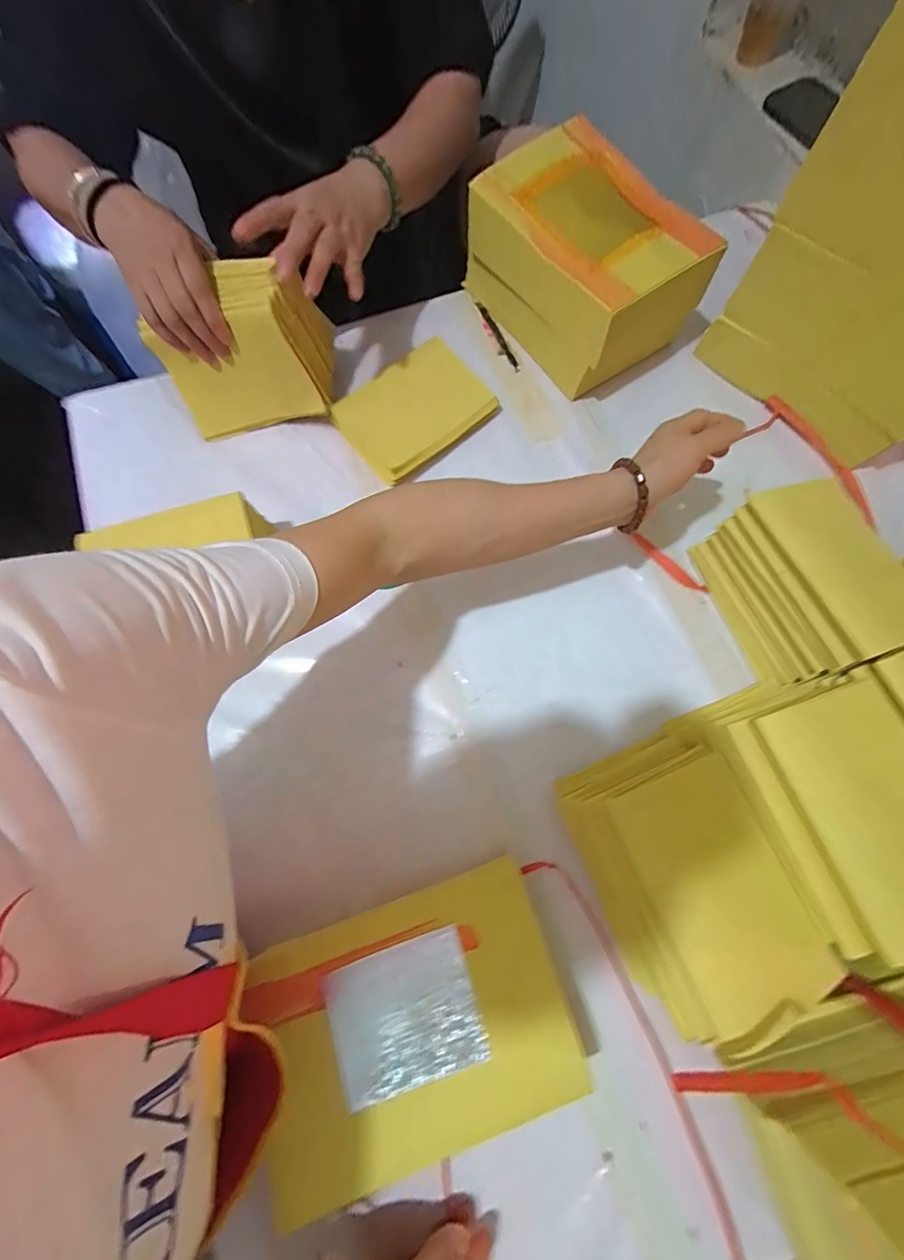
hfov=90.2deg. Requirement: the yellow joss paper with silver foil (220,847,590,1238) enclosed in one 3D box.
[{"bbox_3d":[-0.030,0.297,0.340,0.224,0.028,0.159,-19,75,-5],"label":"yellow joss paper with silver foil"}]

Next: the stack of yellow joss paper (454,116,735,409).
[{"bbox_3d":[0.144,-0.411,0.515,0.148,0.129,0.234,-35,77,-9],"label":"stack of yellow joss paper"}]

